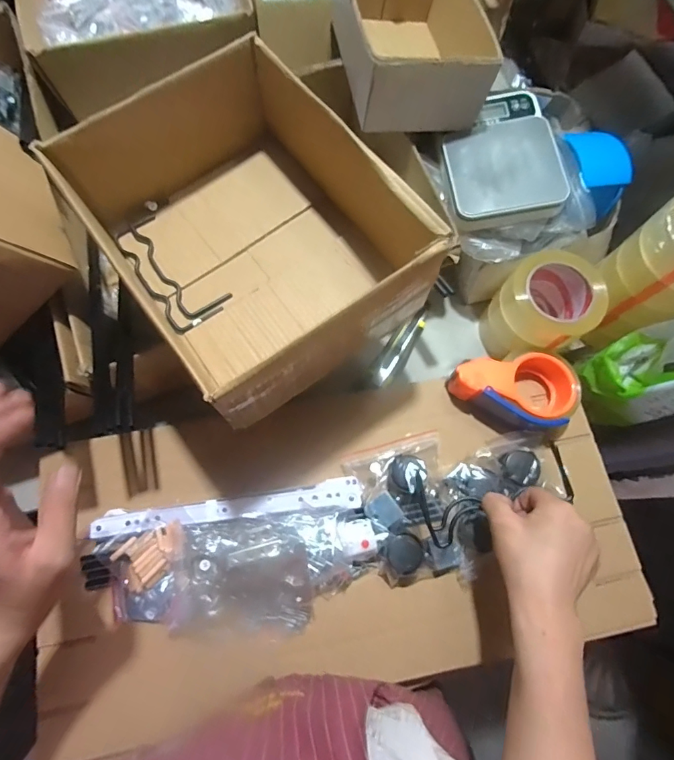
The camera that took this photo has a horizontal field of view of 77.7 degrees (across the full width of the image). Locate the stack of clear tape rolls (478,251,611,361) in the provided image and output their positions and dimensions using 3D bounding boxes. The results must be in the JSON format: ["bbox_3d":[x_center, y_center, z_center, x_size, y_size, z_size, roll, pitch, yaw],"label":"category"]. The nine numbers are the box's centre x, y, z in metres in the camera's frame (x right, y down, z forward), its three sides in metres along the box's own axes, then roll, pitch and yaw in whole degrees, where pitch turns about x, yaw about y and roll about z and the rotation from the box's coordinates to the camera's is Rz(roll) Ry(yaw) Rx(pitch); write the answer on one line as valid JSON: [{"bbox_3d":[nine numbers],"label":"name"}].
[{"bbox_3d":[0.268,-0.095,0.553,0.104,0.135,0.116,36,75,8],"label":"stack of clear tape rolls"}]

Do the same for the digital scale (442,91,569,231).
[{"bbox_3d":[0.219,-0.308,0.573,0.144,0.037,0.199,-4,73,-3],"label":"digital scale"}]

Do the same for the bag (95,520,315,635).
[{"bbox_3d":[-0.136,0.211,0.447,0.219,0.051,0.115,3,73,-1],"label":"bag"}]

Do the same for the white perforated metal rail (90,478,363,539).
[{"bbox_3d":[-0.121,0.145,0.479,0.295,0.029,0.031,-5,73,-4],"label":"white perforated metal rail"}]

